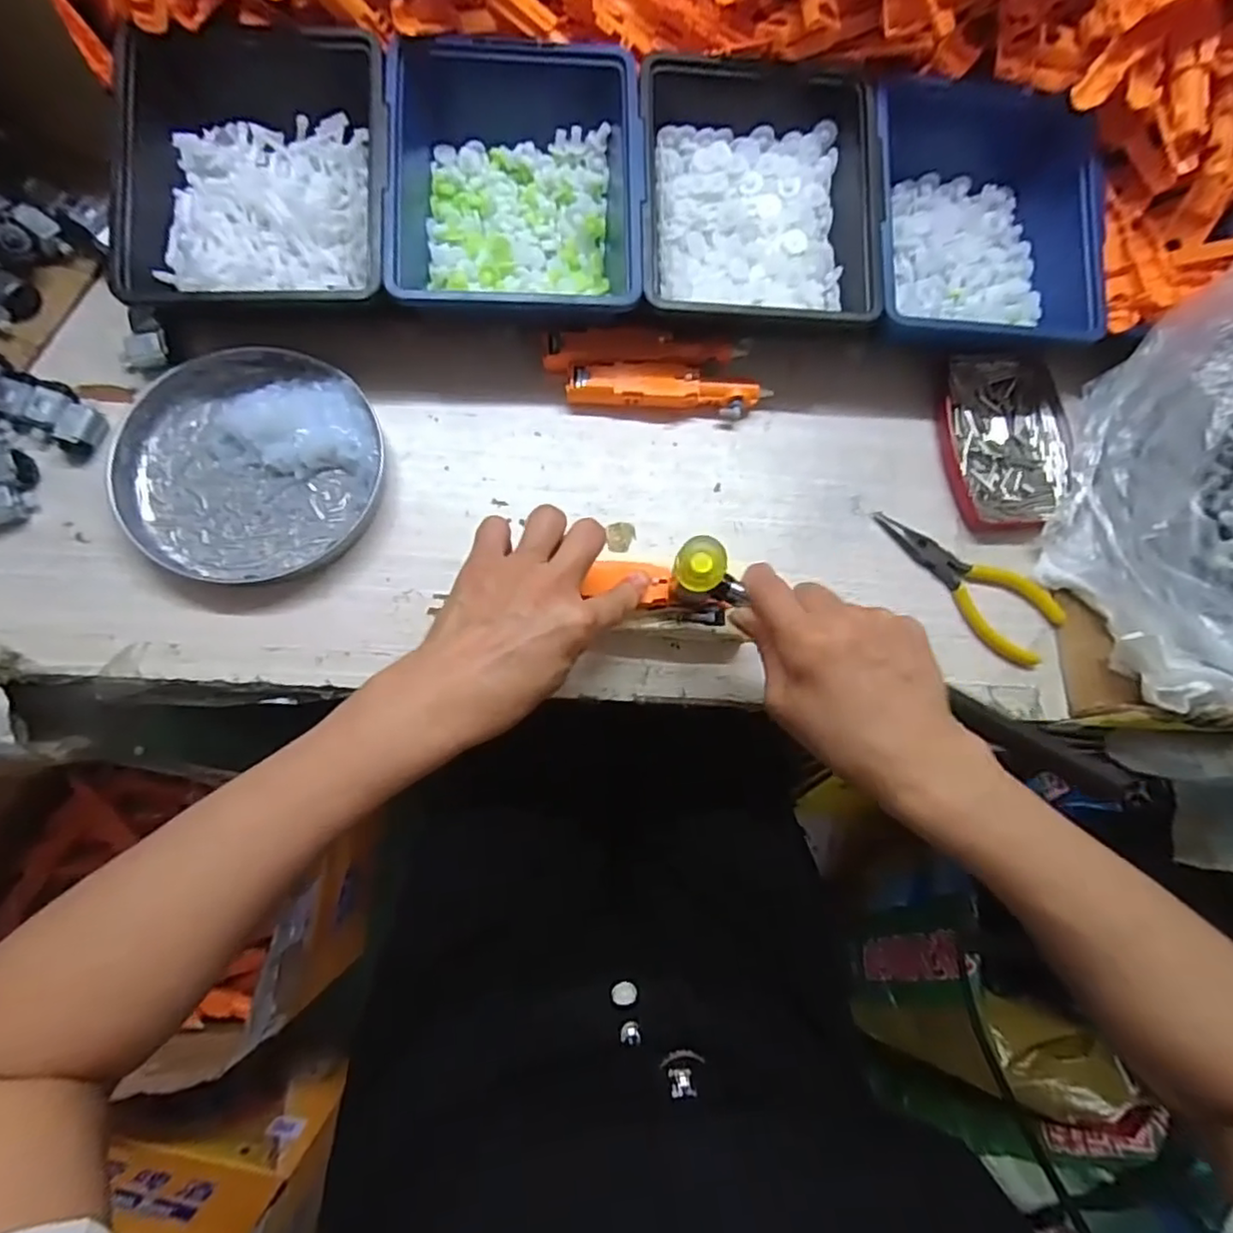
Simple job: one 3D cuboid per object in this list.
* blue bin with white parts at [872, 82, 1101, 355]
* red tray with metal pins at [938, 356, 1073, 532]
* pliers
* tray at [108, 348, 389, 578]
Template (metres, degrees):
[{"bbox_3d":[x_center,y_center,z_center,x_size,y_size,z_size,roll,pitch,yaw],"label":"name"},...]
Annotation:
[{"bbox_3d":[0.230,-0.255,0.416,0.147,0.051,0.169,0,76,-6],"label":"blue bin with white parts"},{"bbox_3d":[0.256,-0.116,0.418,0.082,0.015,0.122,1,76,-6],"label":"red tray with metal pins"},{"bbox_3d":[0.218,-0.024,0.402,0.128,0.015,0.049,39,76,4],"label":"pliers"},{"bbox_3d":[-0.214,-0.089,0.378,0.144,0.025,0.137,1,76,-6],"label":"tray"}]

